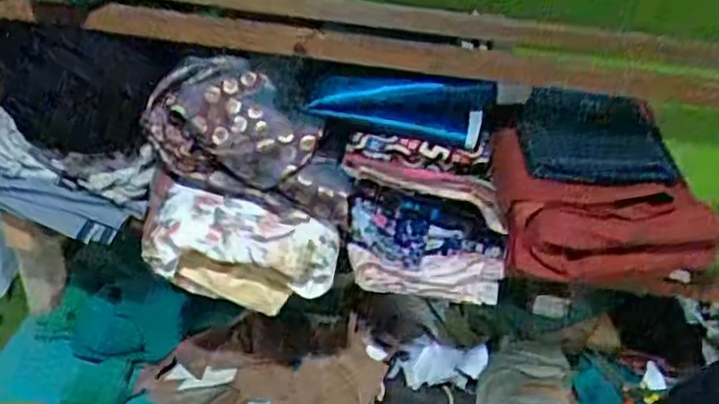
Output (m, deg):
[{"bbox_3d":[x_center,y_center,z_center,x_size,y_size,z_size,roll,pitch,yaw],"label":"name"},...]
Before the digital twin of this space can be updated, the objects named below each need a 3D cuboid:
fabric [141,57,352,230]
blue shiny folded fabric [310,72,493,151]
[{"bbox_3d":[-0.111,-0.065,0.756,0.212,0.134,0.072,10,31,8],"label":"fabric"},{"bbox_3d":[0.045,-0.107,0.764,0.197,0.063,0.055,6,31,2],"label":"blue shiny folded fabric"}]

